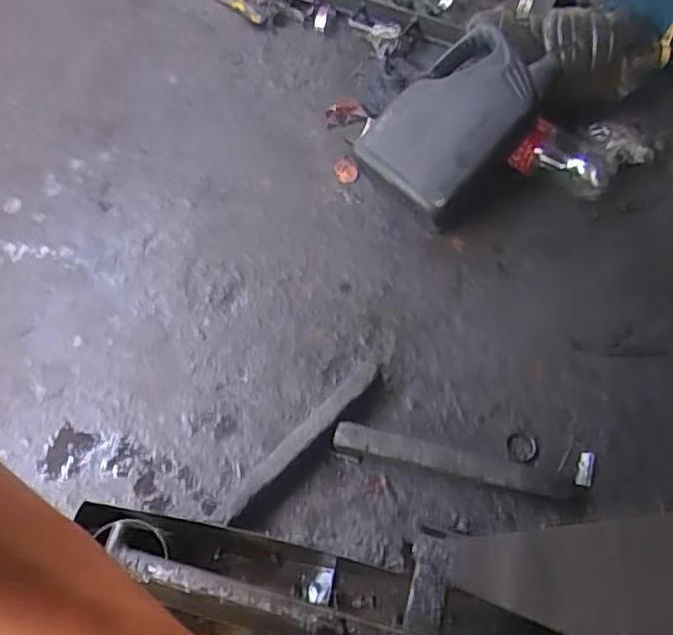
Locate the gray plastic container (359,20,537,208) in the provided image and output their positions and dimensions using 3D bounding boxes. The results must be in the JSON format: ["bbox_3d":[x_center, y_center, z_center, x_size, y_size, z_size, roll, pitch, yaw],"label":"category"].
[{"bbox_3d":[0.201,-0.345,1.134,0.194,0.098,0.306,41,98,12],"label":"gray plastic container"}]

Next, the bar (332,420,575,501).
[{"bbox_3d":[0.162,0.201,0.929,0.333,0.018,0.037,12,68,6],"label":"bar"}]

